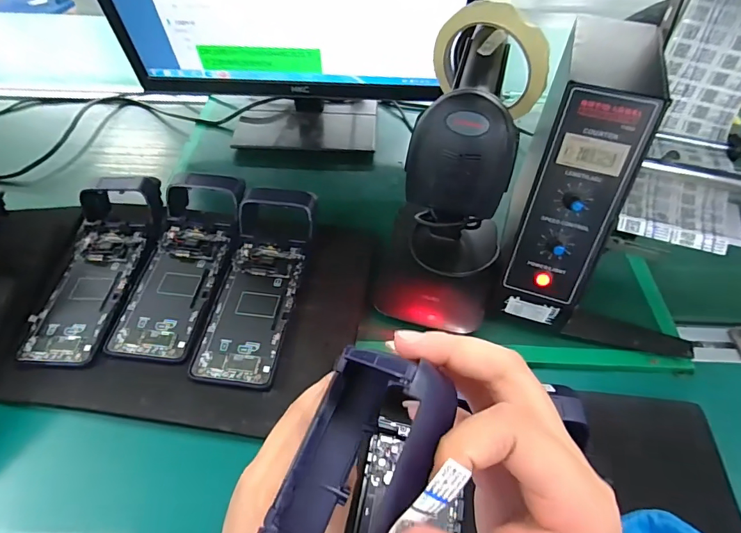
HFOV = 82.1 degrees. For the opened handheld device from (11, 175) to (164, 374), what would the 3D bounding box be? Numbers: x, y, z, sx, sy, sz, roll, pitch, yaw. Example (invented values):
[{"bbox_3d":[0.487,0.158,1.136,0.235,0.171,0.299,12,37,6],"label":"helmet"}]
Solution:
[{"bbox_3d":[-0.292,-0.010,0.447,0.094,0.044,0.224,5,52,2],"label":"opened handheld device"}]

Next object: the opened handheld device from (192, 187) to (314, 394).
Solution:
[{"bbox_3d":[-0.114,0.010,0.441,0.083,0.047,0.225,7,52,4],"label":"opened handheld device"}]

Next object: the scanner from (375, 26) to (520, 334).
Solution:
[{"bbox_3d":[0.077,-0.068,0.385,0.118,0.228,0.155,12,53,8],"label":"scanner"}]

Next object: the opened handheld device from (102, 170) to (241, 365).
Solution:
[{"bbox_3d":[-0.201,-0.012,0.451,0.089,0.044,0.222,6,52,3],"label":"opened handheld device"}]

